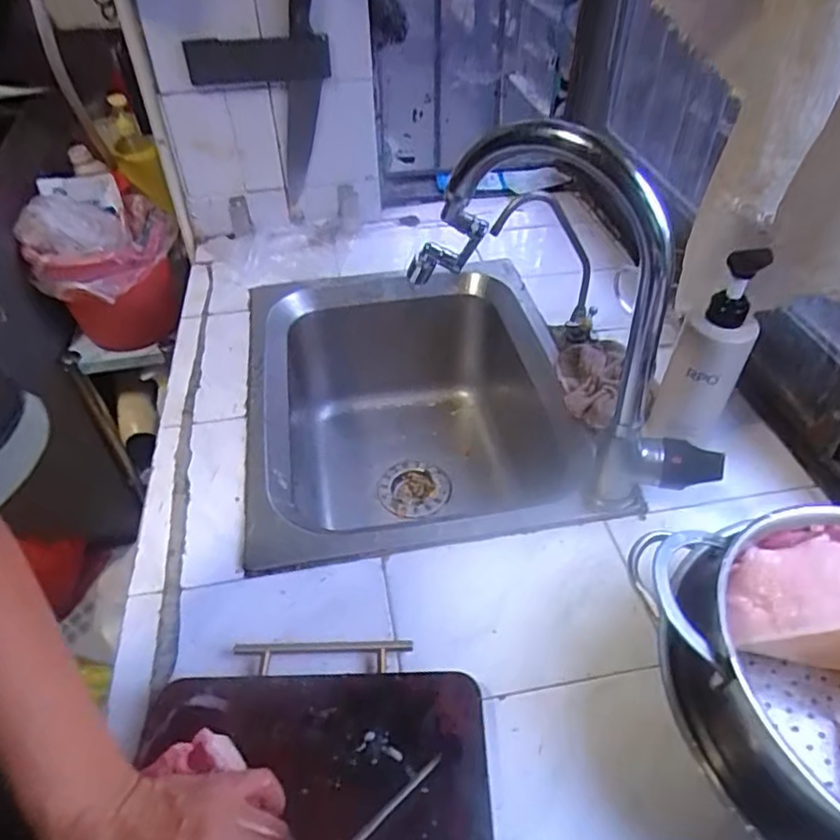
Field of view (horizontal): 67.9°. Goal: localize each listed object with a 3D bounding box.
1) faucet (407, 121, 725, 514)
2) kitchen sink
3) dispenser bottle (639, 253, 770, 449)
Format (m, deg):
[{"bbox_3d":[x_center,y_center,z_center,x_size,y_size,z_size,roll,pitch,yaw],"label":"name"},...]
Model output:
[{"bbox_3d":[0.132,-0.086,0.564,0.322,0.345,0.074,27,51,26],"label":"faucet"},{"bbox_3d":[-0.008,0.028,0.837,0.396,0.230,0.472,-8,45,-6],"label":"kitchen sink"},{"bbox_3d":[0.292,-0.063,0.638,0.067,0.209,0.065,19,48,19],"label":"dispenser bottle"}]

